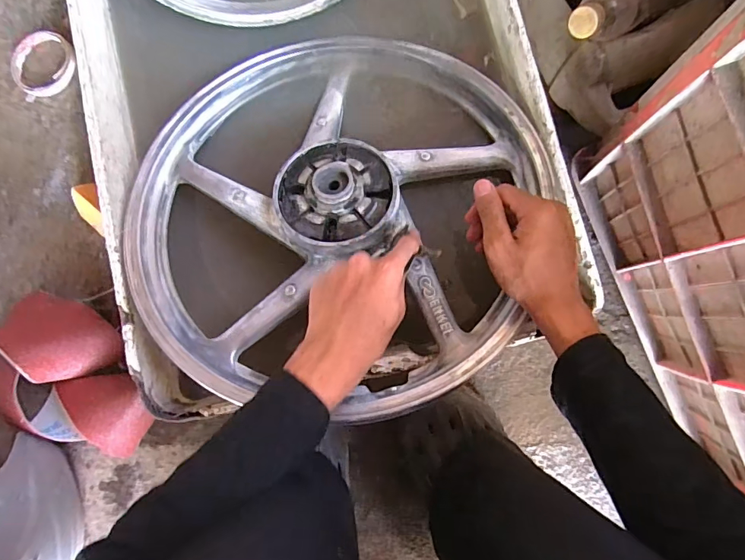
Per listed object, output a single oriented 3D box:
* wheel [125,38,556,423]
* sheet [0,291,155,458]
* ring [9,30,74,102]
[{"bbox_3d":[-0.045,-0.085,0.464,0.408,0.108,0.405,-1,83,6],"label":"wheel"},{"bbox_3d":[-0.335,0.118,0.502,0.146,0.093,0.148,12,86,5],"label":"sheet"},{"bbox_3d":[-0.456,-0.299,0.611,0.079,0.016,0.091,-25,83,1],"label":"ring"}]

